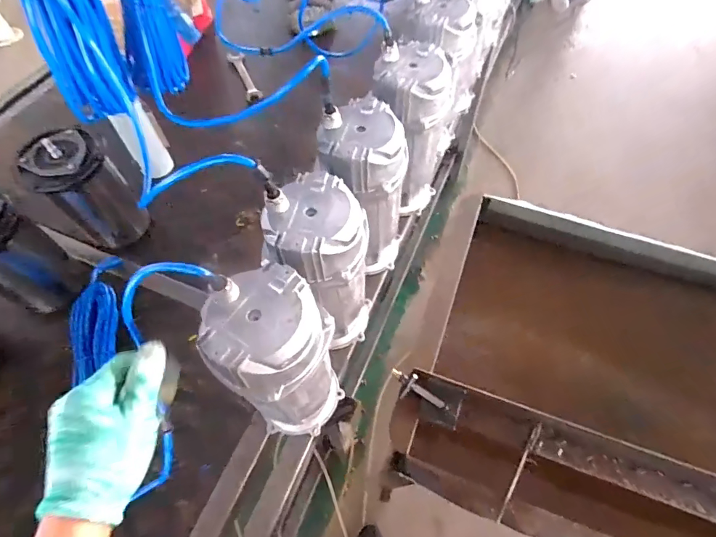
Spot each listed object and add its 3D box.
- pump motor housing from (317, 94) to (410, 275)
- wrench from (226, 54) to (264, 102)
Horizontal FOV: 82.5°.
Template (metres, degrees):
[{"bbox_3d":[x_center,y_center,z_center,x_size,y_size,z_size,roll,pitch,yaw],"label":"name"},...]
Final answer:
[{"bbox_3d":[0.013,-0.108,0.666,0.112,0.293,0.113,0,59,0],"label":"pump motor housing"},{"bbox_3d":[-0.305,-0.522,1.092,0.042,0.015,0.200,-22,61,-12],"label":"wrench"}]

